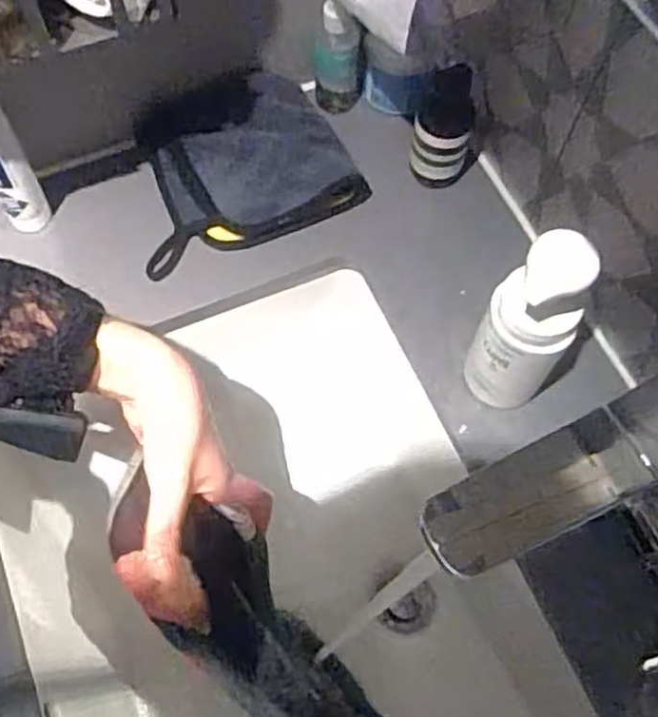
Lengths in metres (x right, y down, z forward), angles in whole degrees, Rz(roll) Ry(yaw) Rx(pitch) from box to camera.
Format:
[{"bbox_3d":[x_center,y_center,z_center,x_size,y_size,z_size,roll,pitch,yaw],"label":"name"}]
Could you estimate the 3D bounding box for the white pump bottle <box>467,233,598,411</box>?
[{"bbox_3d":[0.126,-0.016,0.482,0.057,0.171,0.045,33,69,13],"label":"white pump bottle"}]

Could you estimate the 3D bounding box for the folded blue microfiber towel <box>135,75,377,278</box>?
[{"bbox_3d":[-0.074,-0.166,0.621,0.172,0.034,0.139,-17,67,-8],"label":"folded blue microfiber towel"}]

